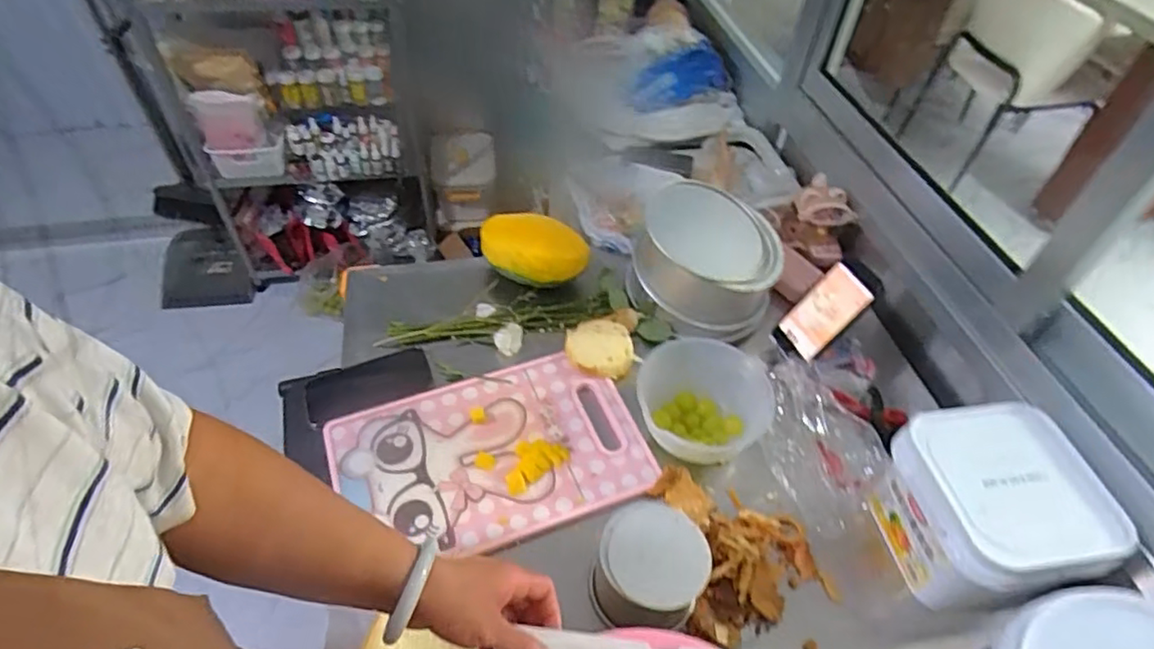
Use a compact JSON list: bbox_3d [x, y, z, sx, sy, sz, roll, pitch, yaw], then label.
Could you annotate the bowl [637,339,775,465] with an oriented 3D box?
[{"bbox_3d":[0.149,0.104,0.753,0.146,0.088,0.148,2,48,-2],"label":"bowl"}]

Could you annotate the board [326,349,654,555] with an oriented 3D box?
[{"bbox_3d":[-0.102,0.153,0.753,0.348,0.018,0.228,-15,51,-15],"label":"board"}]

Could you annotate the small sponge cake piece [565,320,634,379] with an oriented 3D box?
[{"bbox_3d":[0.030,0.030,0.852,0.093,0.024,0.079,12,49,7],"label":"small sponge cake piece"}]

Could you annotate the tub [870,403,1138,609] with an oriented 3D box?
[{"bbox_3d":[0.425,0.190,0.661,0.165,0.129,0.172,-8,49,-11],"label":"tub"}]

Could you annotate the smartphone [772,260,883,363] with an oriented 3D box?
[{"bbox_3d":[0.326,-0.015,0.825,0.018,0.144,0.066,-1,46,-53],"label":"smartphone"}]

